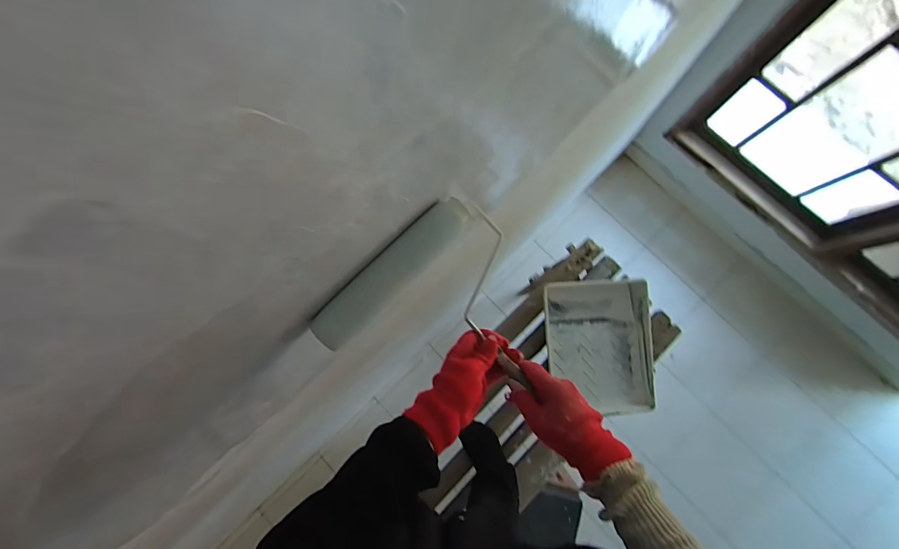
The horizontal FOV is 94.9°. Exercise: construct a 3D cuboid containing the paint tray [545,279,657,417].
[{"bbox_3d":[0.391,0.189,1.079,0.271,0.065,0.337,-3,81,2],"label":"paint tray"}]

